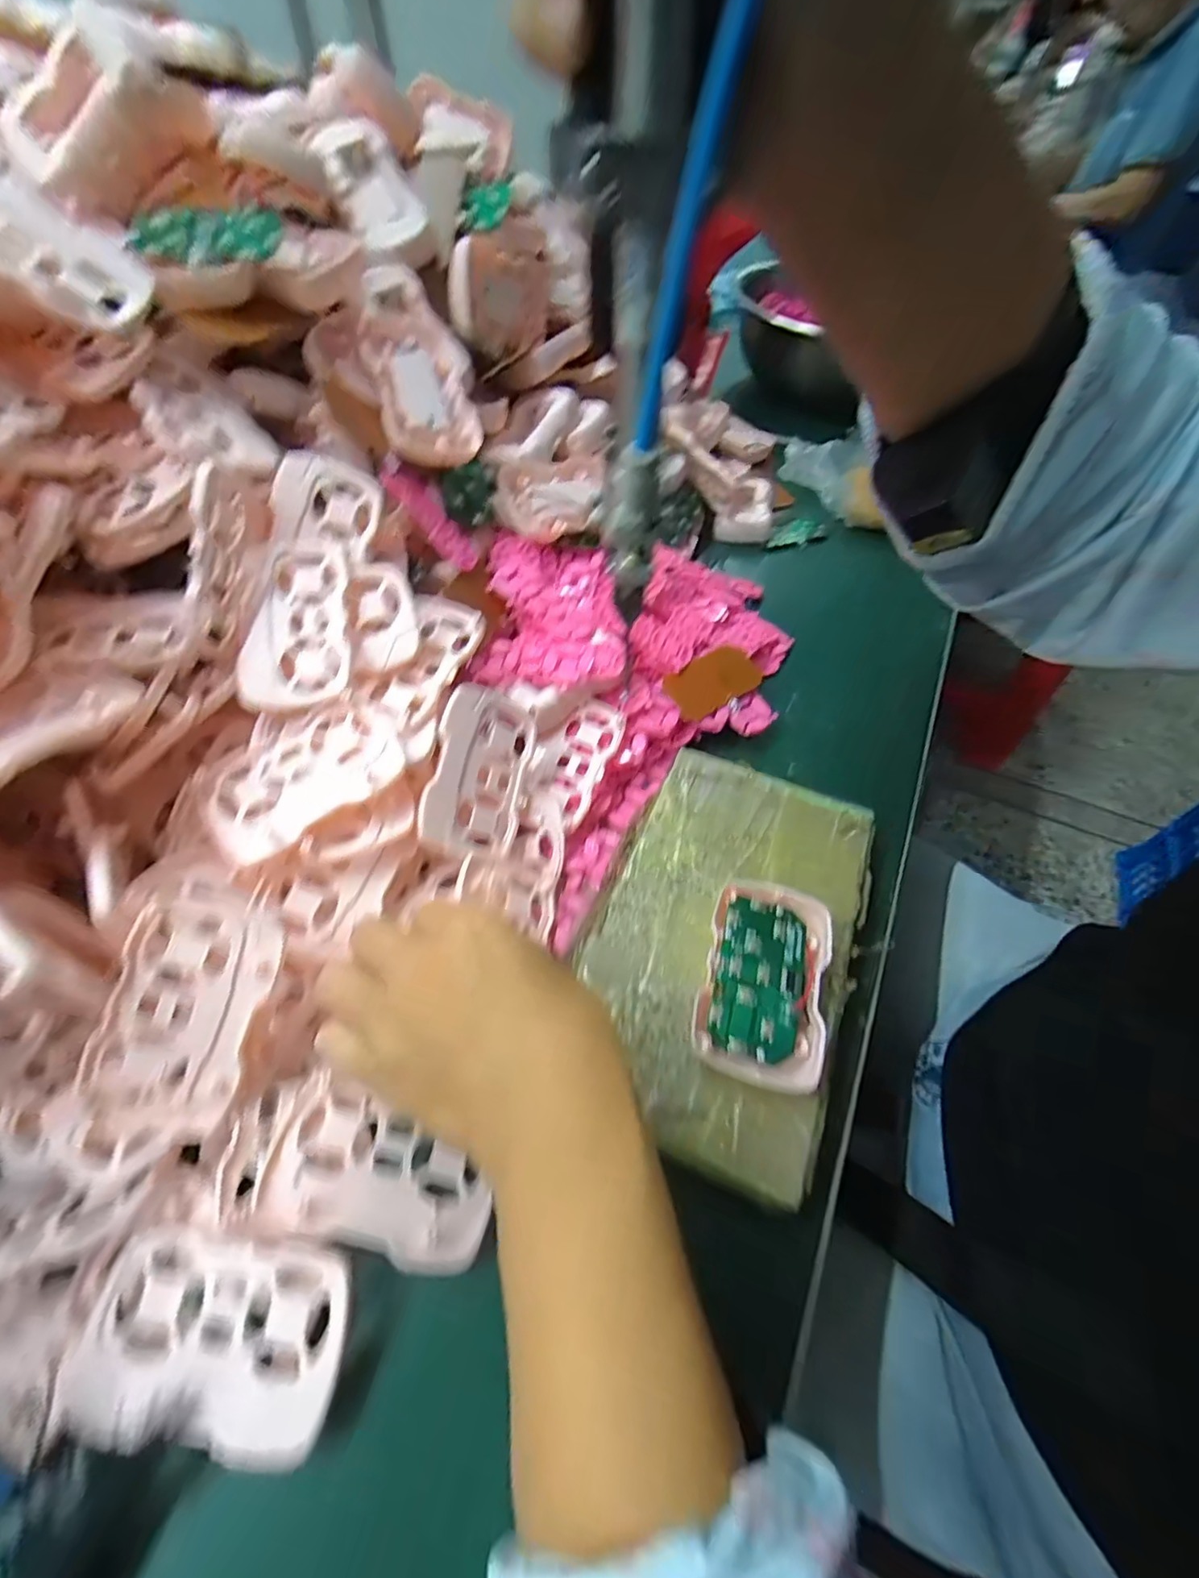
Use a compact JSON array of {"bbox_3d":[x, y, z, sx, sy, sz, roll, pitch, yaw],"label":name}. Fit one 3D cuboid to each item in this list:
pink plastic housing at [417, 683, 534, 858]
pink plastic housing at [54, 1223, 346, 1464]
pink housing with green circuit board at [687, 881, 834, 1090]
[{"bbox_3d":[-0.064,-0.007,0.305,0.053,0.007,0.086,21,74,-38],"label":"pink plastic housing"},{"bbox_3d":[-0.138,0.193,0.202,0.094,0.016,0.056,5,54,1],"label":"pink plastic housing"},{"bbox_3d":[0.076,0.089,0.267,0.054,0.019,0.089,15,55,8],"label":"pink housing with green circuit board"}]

